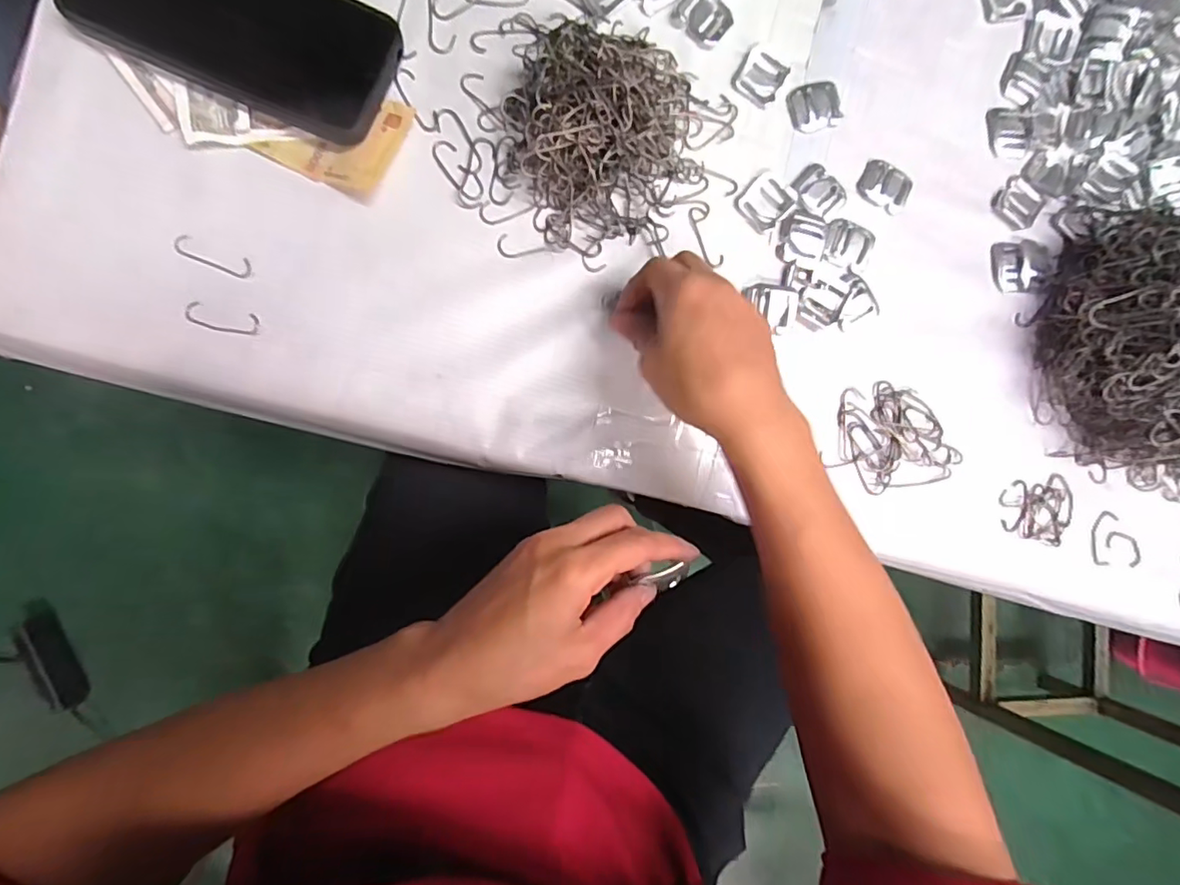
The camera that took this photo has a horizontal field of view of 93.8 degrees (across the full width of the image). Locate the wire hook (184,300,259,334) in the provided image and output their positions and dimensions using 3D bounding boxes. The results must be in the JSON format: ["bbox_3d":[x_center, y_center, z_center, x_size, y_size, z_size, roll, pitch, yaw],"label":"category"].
[{"bbox_3d":[-0.214,-0.072,0.321,0.040,0.004,0.014,13,87,-7],"label":"wire hook"}]

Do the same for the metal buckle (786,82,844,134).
[{"bbox_3d":[0.154,-0.227,0.372,0.037,0.007,0.031,-18,91,-8],"label":"metal buckle"}]

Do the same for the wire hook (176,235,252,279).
[{"bbox_3d":[-0.218,-0.108,0.319,0.043,0.004,0.012,22,86,-7],"label":"wire hook"}]

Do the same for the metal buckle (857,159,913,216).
[{"bbox_3d":[0.203,-0.176,0.376,0.037,0.005,0.033,25,85,-6],"label":"metal buckle"}]

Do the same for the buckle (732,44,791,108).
[{"bbox_3d":[0.114,-0.243,0.367,0.031,0.004,0.032,29,85,-6],"label":"buckle"}]

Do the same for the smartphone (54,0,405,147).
[{"bbox_3d":[-0.202,-0.239,0.316,0.172,0.019,0.078,22,86,-7],"label":"smartphone"}]

